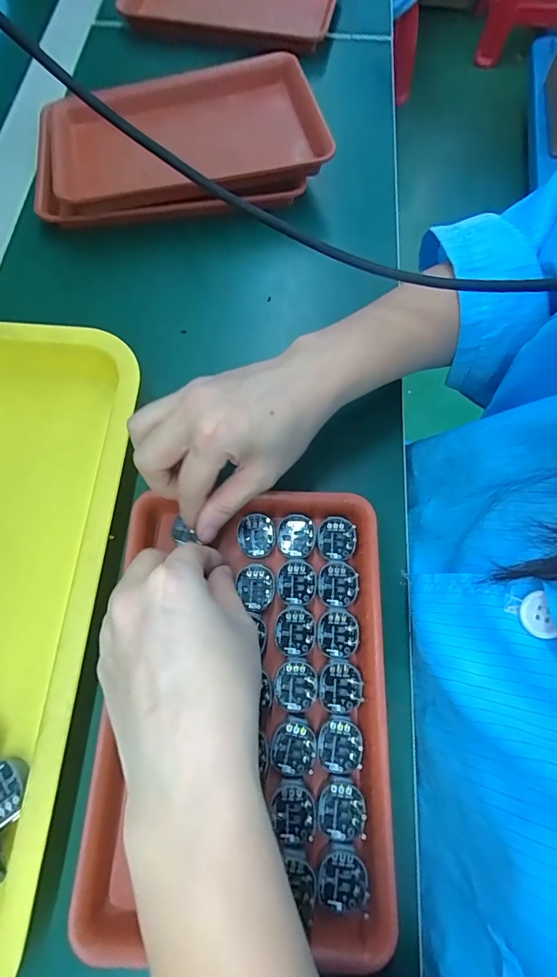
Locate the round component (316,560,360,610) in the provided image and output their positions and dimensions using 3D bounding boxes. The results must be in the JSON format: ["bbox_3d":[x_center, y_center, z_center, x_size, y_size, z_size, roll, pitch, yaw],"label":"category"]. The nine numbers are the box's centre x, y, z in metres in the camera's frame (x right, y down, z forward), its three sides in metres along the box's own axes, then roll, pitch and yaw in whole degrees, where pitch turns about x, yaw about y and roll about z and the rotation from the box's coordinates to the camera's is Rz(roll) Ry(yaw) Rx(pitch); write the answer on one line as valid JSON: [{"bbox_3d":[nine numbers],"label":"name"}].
[{"bbox_3d":[0.038,0.061,0.272,0.026,0.004,0.028,0,70,0],"label":"round component"}]

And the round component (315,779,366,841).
[{"bbox_3d":[0.034,0.173,0.230,0.026,0.006,0.026,0,70,0],"label":"round component"}]

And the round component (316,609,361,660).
[{"bbox_3d":[0.037,0.088,0.261,0.025,0.004,0.028,17,71,6],"label":"round component"}]

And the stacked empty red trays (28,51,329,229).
[{"bbox_3d":[-0.091,-0.320,0.402,0.257,0.040,0.179,-12,71,-4],"label":"stacked empty red trays"}]

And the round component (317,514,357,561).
[{"bbox_3d":[0.039,0.032,0.281,0.024,0.004,0.029,6,71,3],"label":"round component"}]

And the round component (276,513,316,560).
[{"bbox_3d":[0.012,0.031,0.281,0.025,0.004,0.028,17,71,6],"label":"round component"}]

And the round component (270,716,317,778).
[{"bbox_3d":[0.009,0.144,0.240,0.024,0.004,0.028,17,71,6],"label":"round component"}]

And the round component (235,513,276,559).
[{"bbox_3d":[-0.015,0.030,0.281,0.025,0.004,0.030,0,70,0],"label":"round component"}]

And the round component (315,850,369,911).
[{"bbox_3d":[0.033,0.200,0.219,0.024,0.006,0.024,0,73,0],"label":"round component"}]

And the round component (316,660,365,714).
[{"bbox_3d":[0.036,0.116,0.249,0.026,0.004,0.028,0,70,0],"label":"round component"}]

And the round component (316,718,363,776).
[{"bbox_3d":[0.035,0.145,0.240,0.025,0.004,0.026,0,70,0],"label":"round component"}]

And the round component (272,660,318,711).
[{"bbox_3d":[0.010,0.114,0.250,0.025,0.004,0.027,18,72,7],"label":"round component"}]

